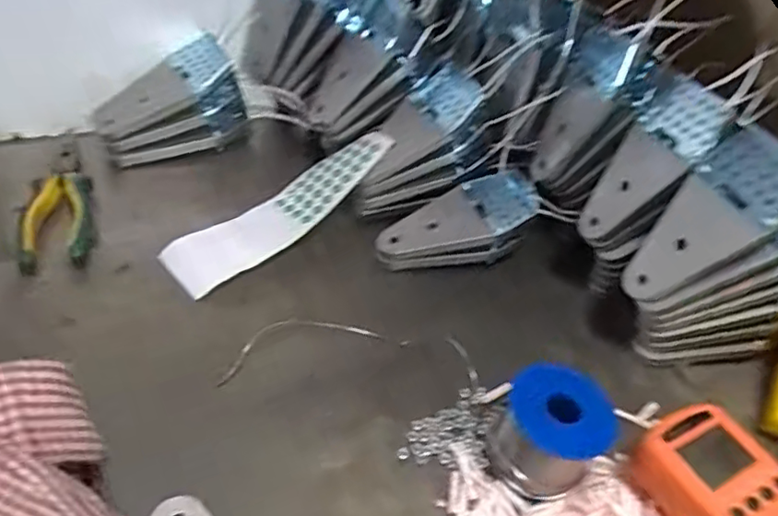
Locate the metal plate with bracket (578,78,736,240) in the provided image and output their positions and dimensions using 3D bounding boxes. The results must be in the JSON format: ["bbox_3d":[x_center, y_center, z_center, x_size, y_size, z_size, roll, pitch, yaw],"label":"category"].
[{"bbox_3d":[0.200,-0.070,0.457,0.017,0.134,0.066,15,32,-40],"label":"metal plate with bracket"}]

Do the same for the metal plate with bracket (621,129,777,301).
[{"bbox_3d":[0.221,-0.022,0.409,0.007,0.133,0.065,10,37,-43],"label":"metal plate with bracket"}]

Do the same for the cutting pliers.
[{"bbox_3d":[-0.285,-0.053,0.499,0.057,0.020,0.164,-6,46,-19],"label":"cutting pliers"}]

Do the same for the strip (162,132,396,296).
[{"bbox_3d":[-0.092,-0.047,0.505,0.207,0.063,0.061,-28,55,-34],"label":"strip"}]

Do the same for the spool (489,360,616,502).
[{"bbox_3d":[0.104,0.110,0.375,0.062,0.058,0.062,6,43,-6],"label":"spool"}]

